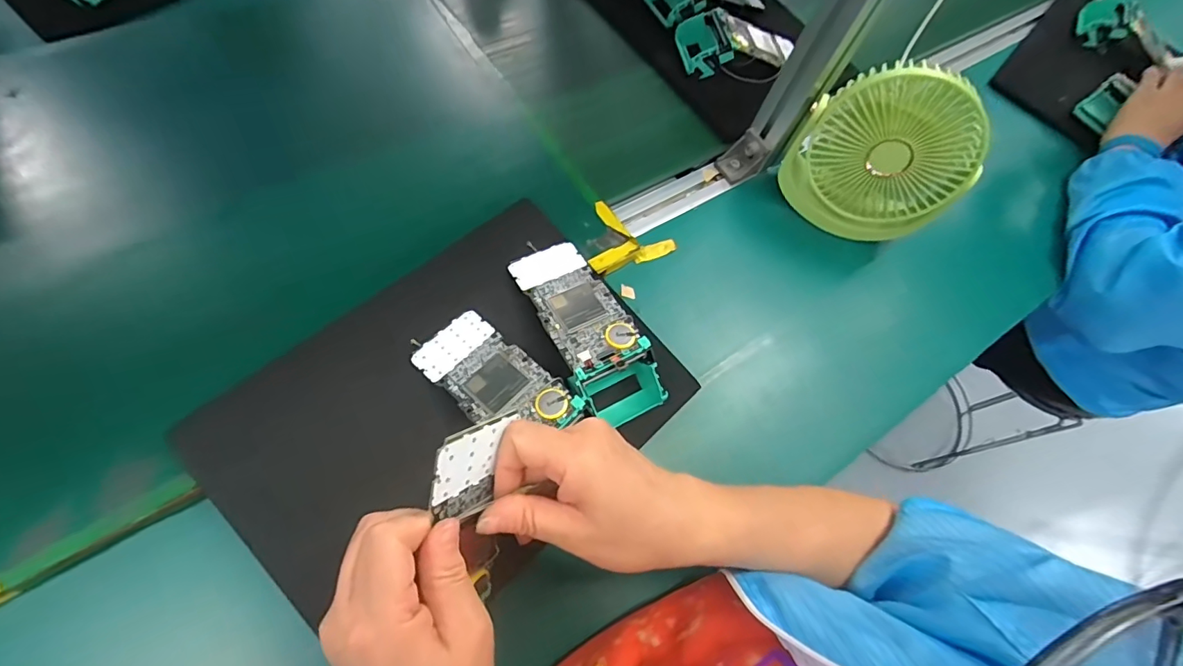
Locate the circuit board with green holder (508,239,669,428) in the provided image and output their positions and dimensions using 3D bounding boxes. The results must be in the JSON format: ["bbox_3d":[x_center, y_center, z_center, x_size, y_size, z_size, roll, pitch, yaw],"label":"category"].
[{"bbox_3d":[-0.002,0.000,0.430,0.072,0.047,0.164,-27,70,-11],"label":"circuit board with green holder"}]

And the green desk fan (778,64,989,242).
[{"bbox_3d":[0.279,-0.170,0.488,0.158,0.161,0.074,17,68,7],"label":"green desk fan"}]

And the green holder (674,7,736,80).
[{"bbox_3d":[0.135,-0.360,0.611,0.051,0.038,0.083,-9,67,-3],"label":"green holder"}]

